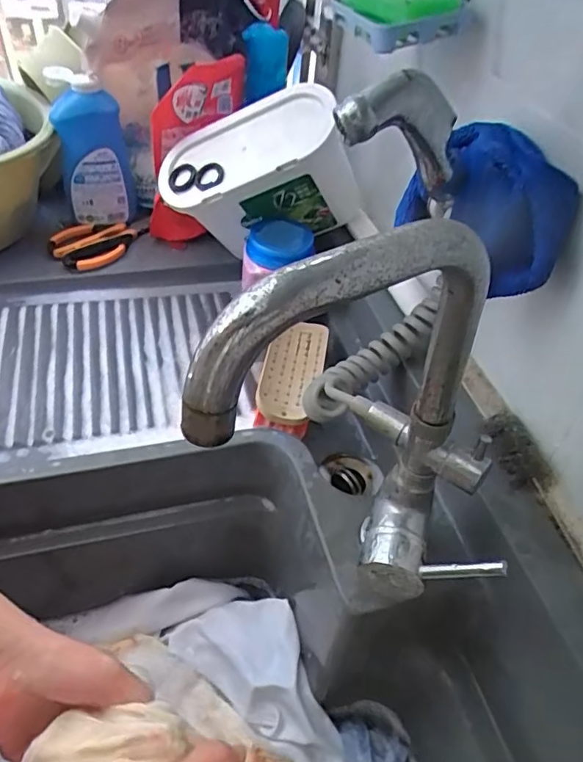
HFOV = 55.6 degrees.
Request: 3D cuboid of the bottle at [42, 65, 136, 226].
[{"bbox_3d":[-0.254,-0.295,0.711,0.084,0.176,0.058,-7,47,-13],"label":"bottle"}]

